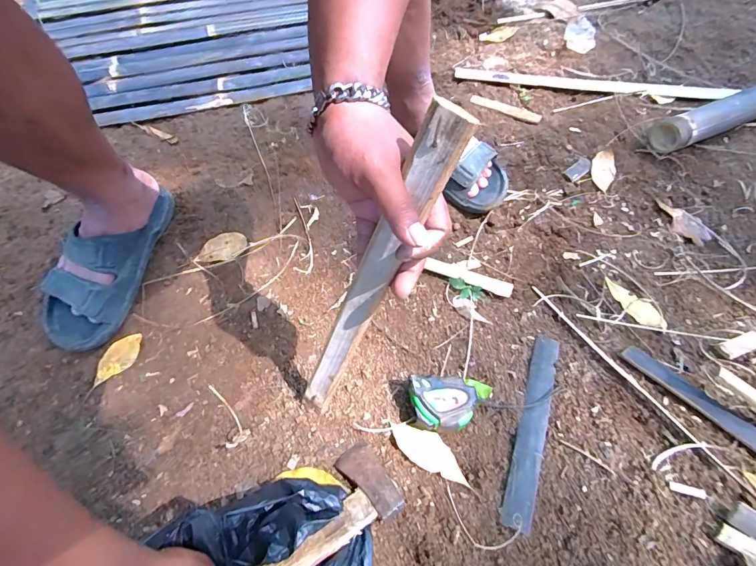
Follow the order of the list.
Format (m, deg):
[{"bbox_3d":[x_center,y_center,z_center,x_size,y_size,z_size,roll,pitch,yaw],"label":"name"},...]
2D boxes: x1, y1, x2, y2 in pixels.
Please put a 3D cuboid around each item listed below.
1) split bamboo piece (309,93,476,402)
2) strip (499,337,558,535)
[{"bbox_3d":[-0.015,0.020,0.364,0.018,0.382,0.029,-26,64,-40],"label":"split bamboo piece"},{"bbox_3d":[0.191,0.171,0.484,0.033,0.006,0.243,13,54,21],"label":"strip"}]

